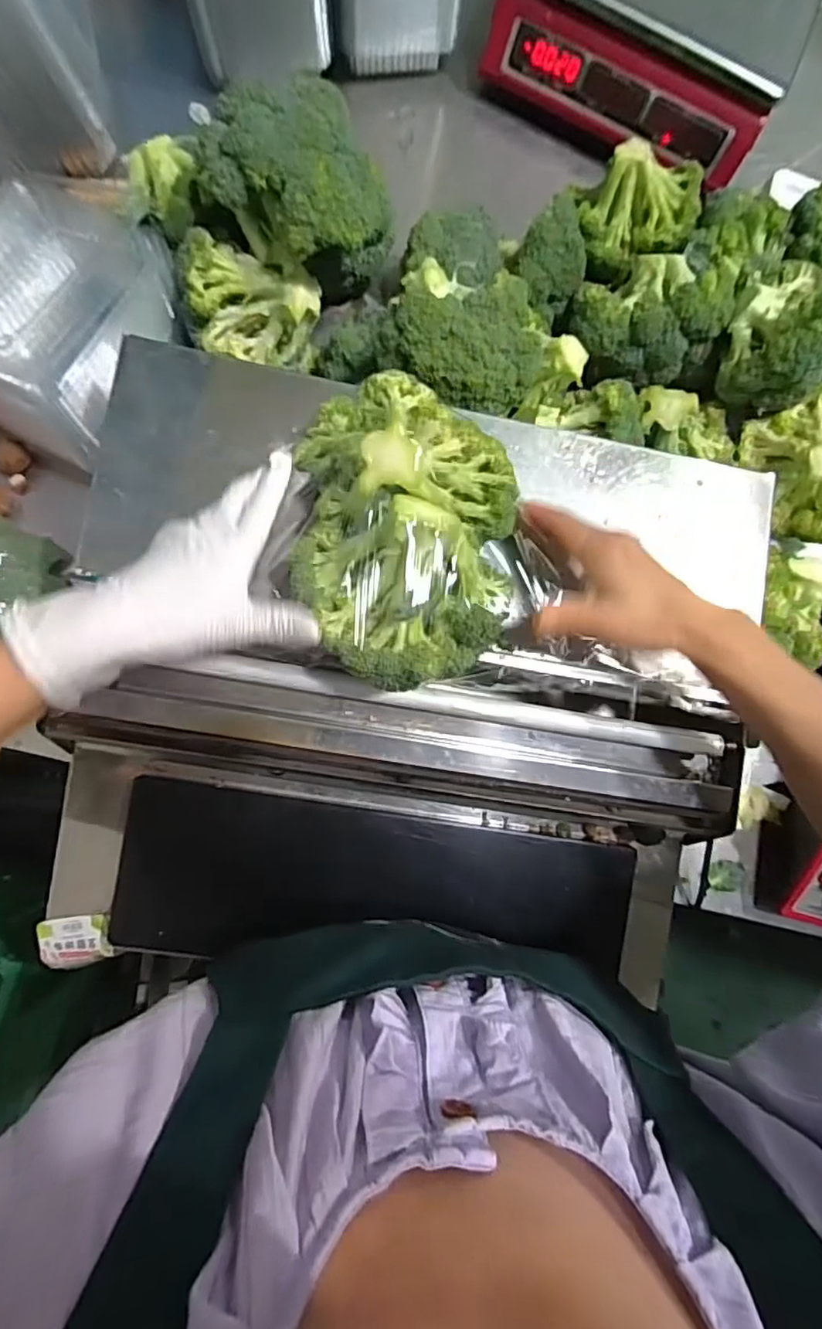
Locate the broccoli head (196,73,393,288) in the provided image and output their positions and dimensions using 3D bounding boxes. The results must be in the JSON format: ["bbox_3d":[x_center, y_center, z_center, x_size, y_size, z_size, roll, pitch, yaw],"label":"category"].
[{"bbox_3d":[-0.087,-0.373,0.488,0.120,0.130,0.111,1,84,-6],"label":"broccoli head"}]

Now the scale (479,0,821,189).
[{"bbox_3d":[0.253,-0.664,0.605,0.293,0.096,0.241,24,82,-3],"label":"scale"}]

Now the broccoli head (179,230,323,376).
[{"bbox_3d":[-0.134,-0.306,0.515,0.109,0.084,0.073,6,83,-6],"label":"broccoli head"}]

